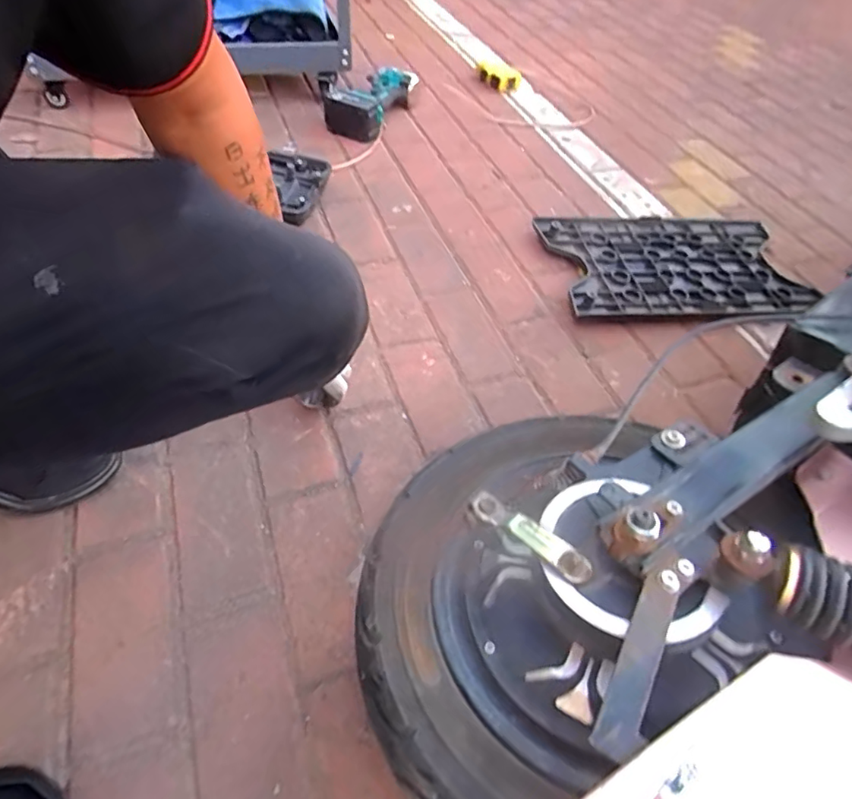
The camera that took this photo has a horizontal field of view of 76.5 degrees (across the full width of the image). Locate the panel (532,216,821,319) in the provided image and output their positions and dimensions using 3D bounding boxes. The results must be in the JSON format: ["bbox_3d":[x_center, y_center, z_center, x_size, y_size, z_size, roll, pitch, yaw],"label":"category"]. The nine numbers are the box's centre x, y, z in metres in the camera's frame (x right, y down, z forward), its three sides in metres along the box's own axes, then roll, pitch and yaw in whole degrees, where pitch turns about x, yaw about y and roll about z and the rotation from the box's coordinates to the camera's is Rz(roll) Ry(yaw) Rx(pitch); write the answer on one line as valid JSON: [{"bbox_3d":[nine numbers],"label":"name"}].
[{"bbox_3d":[0.442,-0.241,0.956,0.457,0.039,0.281,-4,50,-7],"label":"panel"}]

